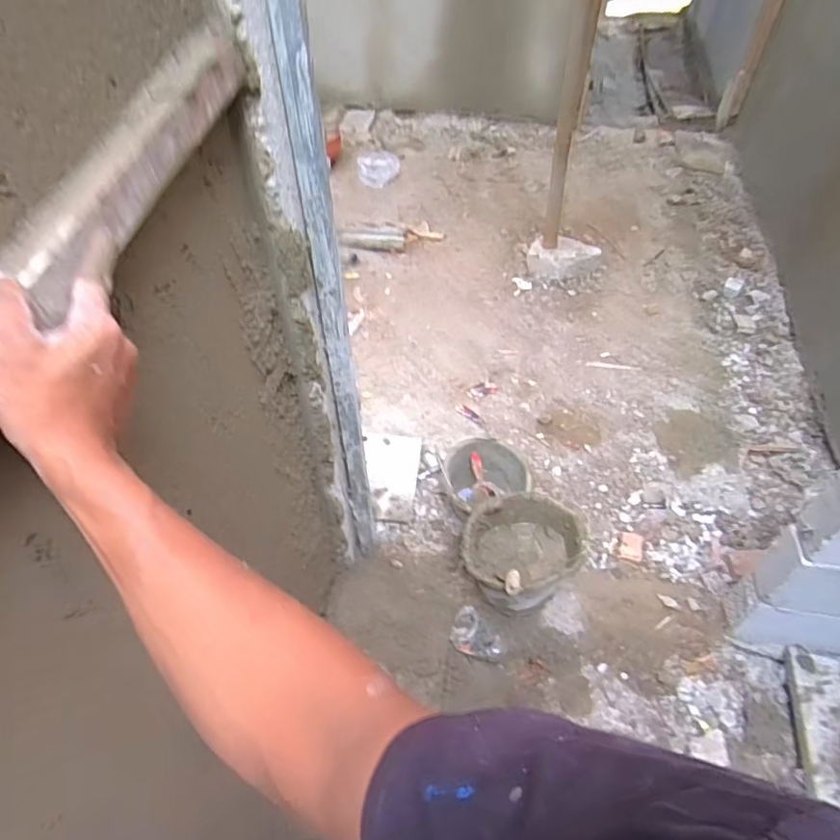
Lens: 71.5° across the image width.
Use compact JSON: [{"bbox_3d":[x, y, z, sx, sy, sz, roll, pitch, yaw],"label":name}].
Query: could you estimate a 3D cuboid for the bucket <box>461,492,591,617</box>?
[{"bbox_3d":[0.252,0.326,1.456,0.303,0.227,0.260,-34,56,-25],"label":"bucket"}]

